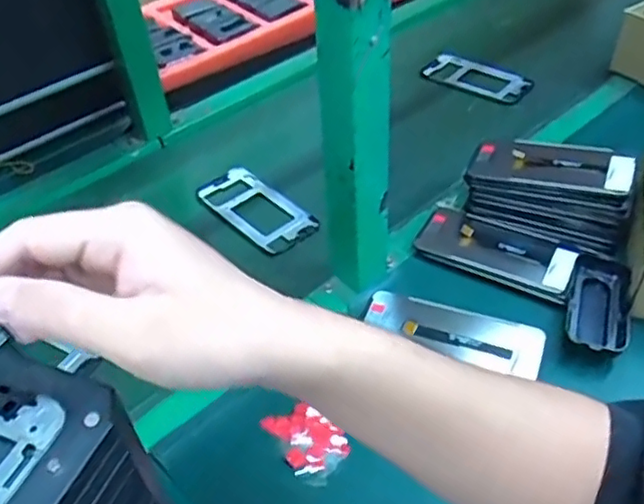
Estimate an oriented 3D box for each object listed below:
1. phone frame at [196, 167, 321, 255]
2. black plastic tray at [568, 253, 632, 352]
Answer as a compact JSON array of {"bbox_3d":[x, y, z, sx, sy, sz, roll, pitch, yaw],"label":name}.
[{"bbox_3d":[-0.079,-0.053,0.747,0.076,0.010,0.159,-35,53,-29],"label":"phone frame"},{"bbox_3d":[0.255,0.050,0.583,0.050,0.030,0.101,13,47,14],"label":"black plastic tray"}]

